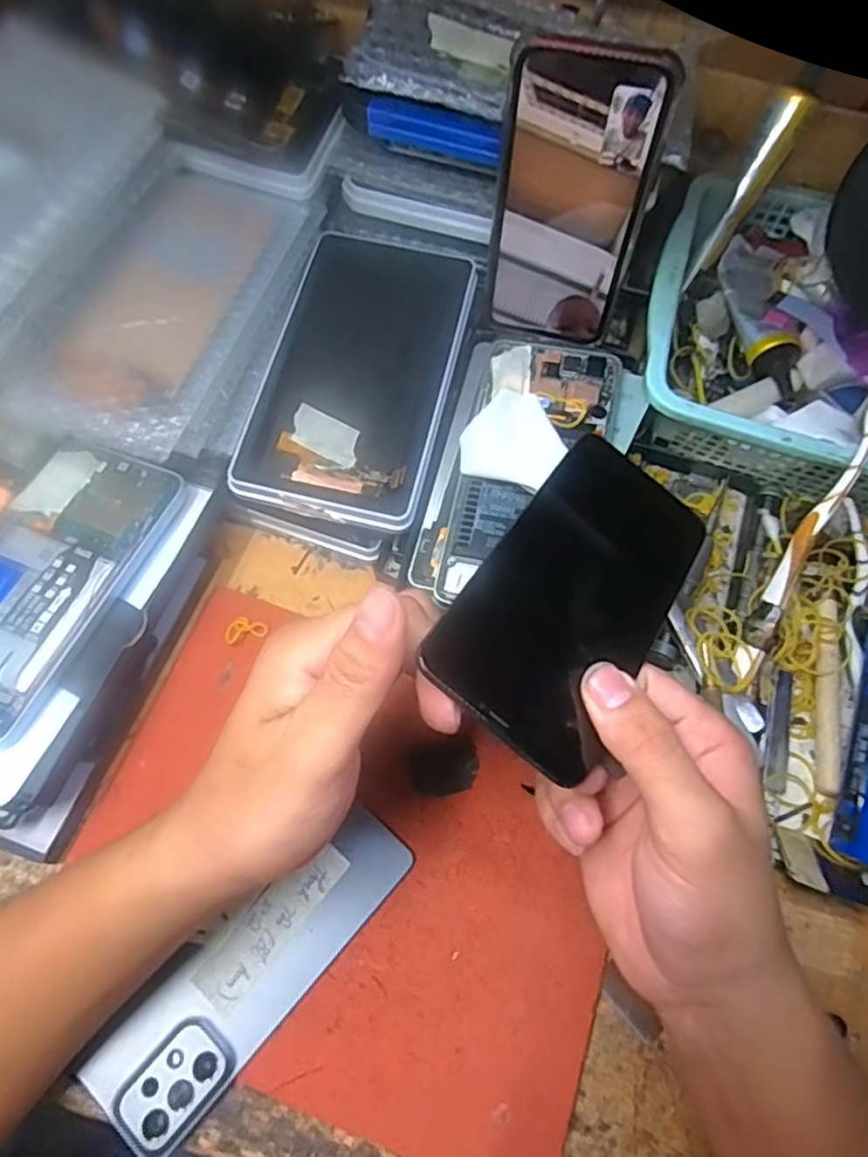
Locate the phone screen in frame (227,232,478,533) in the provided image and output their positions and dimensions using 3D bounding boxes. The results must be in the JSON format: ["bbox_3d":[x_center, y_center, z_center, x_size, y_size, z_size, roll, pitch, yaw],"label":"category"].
[{"bbox_3d":[-0.040,-0.116,0.374,0.096,0.018,0.175,14,67,3],"label":"phone screen in frame"}]

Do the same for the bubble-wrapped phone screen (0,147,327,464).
[{"bbox_3d":[-0.139,-0.149,0.358,0.095,0.019,0.180,22,68,-3],"label":"bubble-wrapped phone screen"}]

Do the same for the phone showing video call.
[{"bbox_3d":[0.071,-0.192,0.355,0.073,0.150,0.008,13,57,6],"label":"phone showing video call"}]

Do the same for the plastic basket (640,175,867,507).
[{"bbox_3d":[0.259,-0.125,0.398,0.271,0.061,0.191,17,68,5],"label":"plastic basket"}]

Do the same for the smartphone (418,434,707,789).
[{"bbox_3d":[0.059,0.003,0.270,0.072,0.005,0.148,39,58,0],"label":"smartphone"}]

